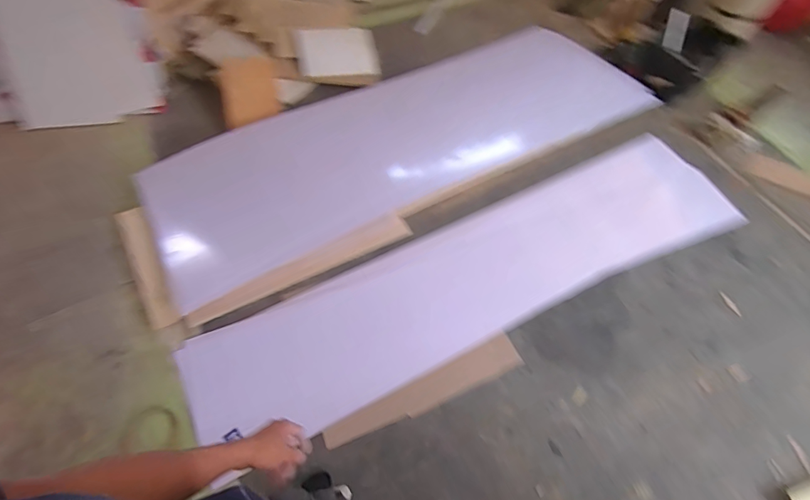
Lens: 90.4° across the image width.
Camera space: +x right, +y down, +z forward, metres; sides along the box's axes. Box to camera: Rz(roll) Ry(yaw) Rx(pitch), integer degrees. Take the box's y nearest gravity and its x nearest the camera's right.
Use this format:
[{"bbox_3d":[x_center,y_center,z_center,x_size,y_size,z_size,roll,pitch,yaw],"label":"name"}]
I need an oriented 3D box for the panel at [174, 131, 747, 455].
[{"bbox_3d":[0.351,0.058,1.651,2.352,0.029,0.550,-22,65,-15],"label":"panel"}]

